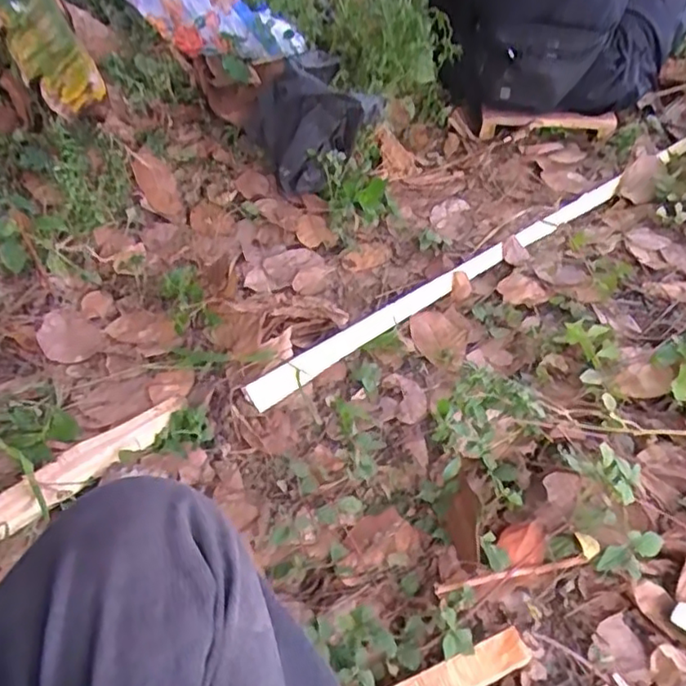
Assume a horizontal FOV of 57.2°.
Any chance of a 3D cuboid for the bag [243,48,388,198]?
[{"bbox_3d":[-0.064,-0.403,1.186,0.190,0.219,0.293,-15,45,-12],"label":"bag"}]

